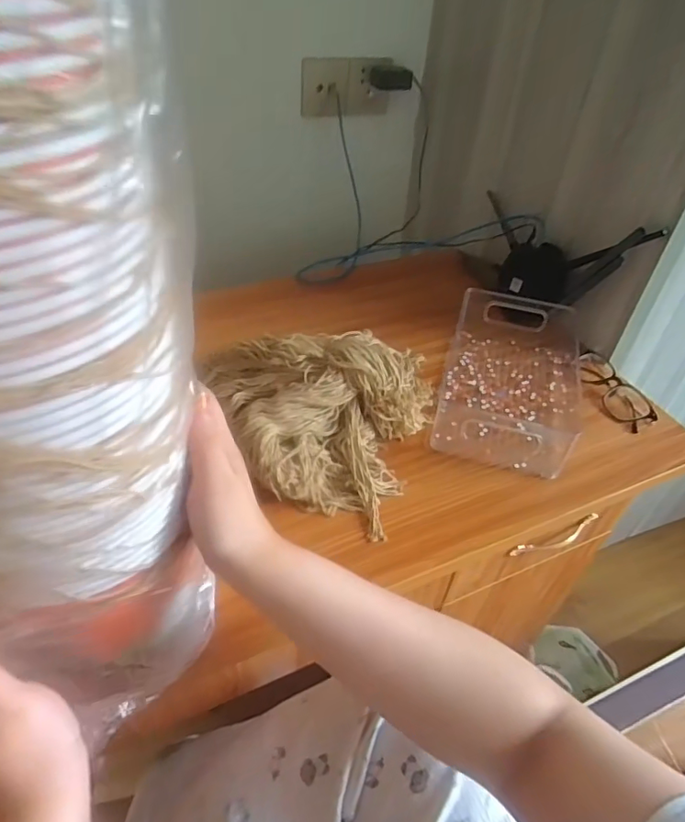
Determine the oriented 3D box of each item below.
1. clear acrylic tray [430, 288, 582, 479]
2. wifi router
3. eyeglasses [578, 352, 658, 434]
[{"bbox_3d":[0.221,-0.054,0.683,0.173,0.057,0.286,14,44,9],"label":"clear acrylic tray"},{"bbox_3d":[0.296,-0.236,0.795,0.072,0.172,0.297,-16,47,-22],"label":"wifi router"},{"bbox_3d":[0.370,-0.029,0.717,0.039,0.034,0.129,-8,45,-14],"label":"eyeglasses"}]

